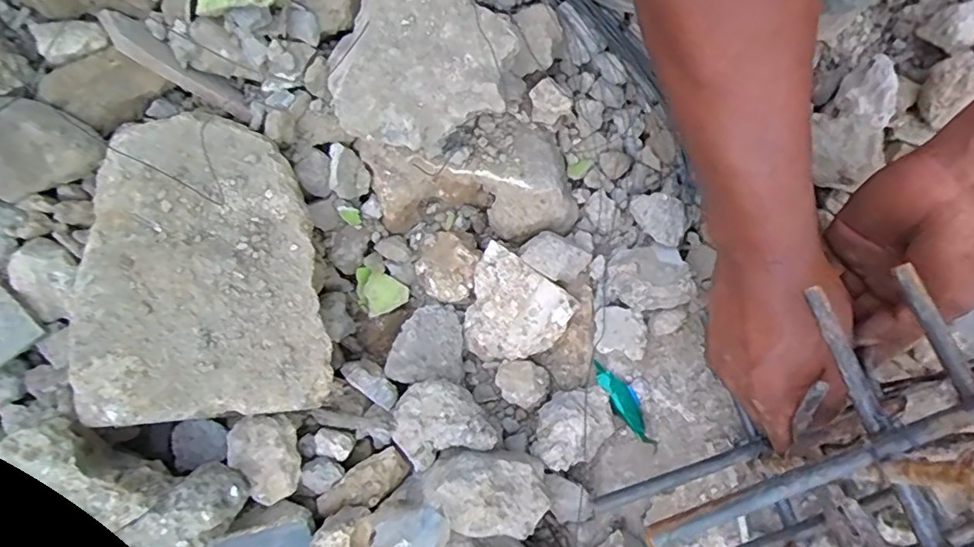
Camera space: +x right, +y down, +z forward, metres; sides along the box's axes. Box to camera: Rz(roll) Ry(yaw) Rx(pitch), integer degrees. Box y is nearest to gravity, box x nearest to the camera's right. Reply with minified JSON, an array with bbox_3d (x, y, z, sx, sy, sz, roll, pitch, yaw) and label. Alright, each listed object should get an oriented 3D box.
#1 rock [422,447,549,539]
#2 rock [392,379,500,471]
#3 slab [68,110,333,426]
[{"bbox_3d":[-0.002,0.137,0.351,0.078,0.039,0.049,6,69,1],"label":"rock"},{"bbox_3d":[-0.030,0.100,0.379,0.064,0.034,0.052,-17,70,-7],"label":"rock"},{"bbox_3d":[-0.176,-0.006,0.353,0.130,0.035,0.189,-4,77,-17],"label":"slab"}]

